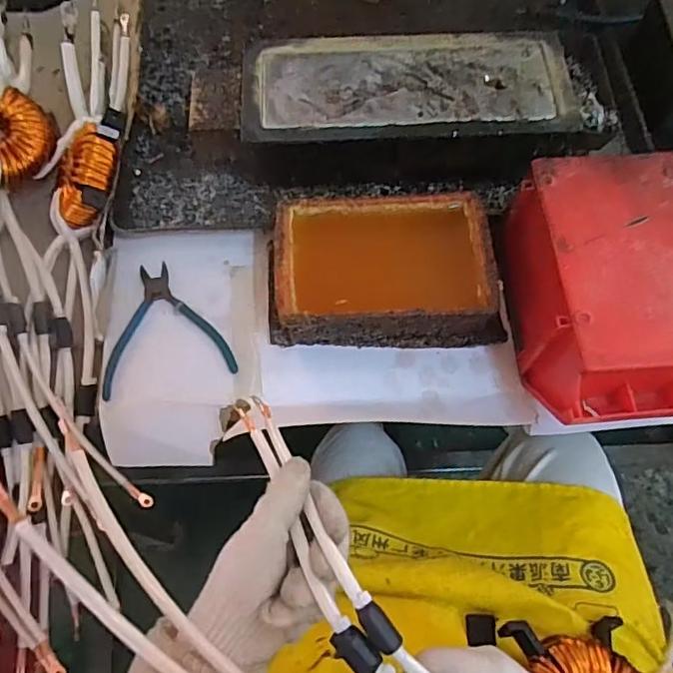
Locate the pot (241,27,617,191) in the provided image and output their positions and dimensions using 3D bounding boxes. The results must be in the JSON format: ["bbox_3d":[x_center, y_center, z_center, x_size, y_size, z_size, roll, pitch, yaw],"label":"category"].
[{"bbox_3d":[0.093,-0.243,0.633,0.381,0.085,0.164,-4,66,-2],"label":"pot"}]

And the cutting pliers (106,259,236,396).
[{"bbox_3d":[-0.174,-0.014,0.575,0.124,0.005,0.134,-13,67,-5],"label":"cutting pliers"}]

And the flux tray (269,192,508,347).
[{"bbox_3d":[0.049,-0.064,0.562,0.223,0.065,0.136,-3,66,-1],"label":"flux tray"}]

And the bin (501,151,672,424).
[{"bbox_3d":[0.251,-0.037,0.524,0.151,0.105,0.237,-3,66,-1],"label":"bin"}]

